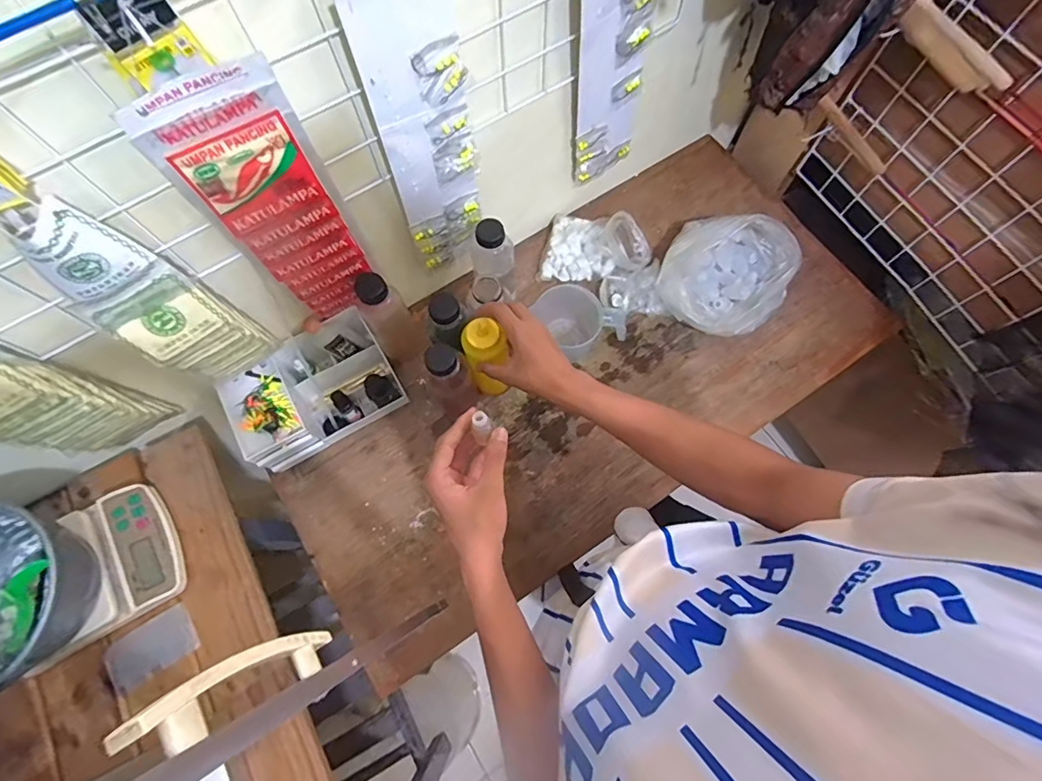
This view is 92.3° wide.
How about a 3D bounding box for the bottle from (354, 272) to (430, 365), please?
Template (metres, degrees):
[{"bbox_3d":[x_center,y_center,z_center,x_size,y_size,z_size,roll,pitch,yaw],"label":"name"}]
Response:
[{"bbox_3d":[-0.191,-0.105,0.747,0.067,0.190,0.054,-29,74,-8],"label":"bottle"}]

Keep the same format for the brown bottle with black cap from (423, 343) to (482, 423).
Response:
[{"bbox_3d":[-0.097,-0.015,0.714,0.056,0.178,0.060,-20,73,-5],"label":"brown bottle with black cap"}]

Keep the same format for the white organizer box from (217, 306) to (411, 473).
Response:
[{"bbox_3d":[-0.308,-0.002,0.747,0.225,0.113,0.145,-33,74,-9],"label":"white organizer box"}]

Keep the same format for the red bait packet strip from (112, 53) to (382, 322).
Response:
[{"bbox_3d":[-0.252,-0.176,0.546,0.129,0.366,0.041,-28,75,-13],"label":"red bait packet strip"}]

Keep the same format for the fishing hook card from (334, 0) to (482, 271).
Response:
[{"bbox_3d":[-0.100,-0.270,0.567,0.101,0.367,0.020,-27,73,-7],"label":"fishing hook card"}]

